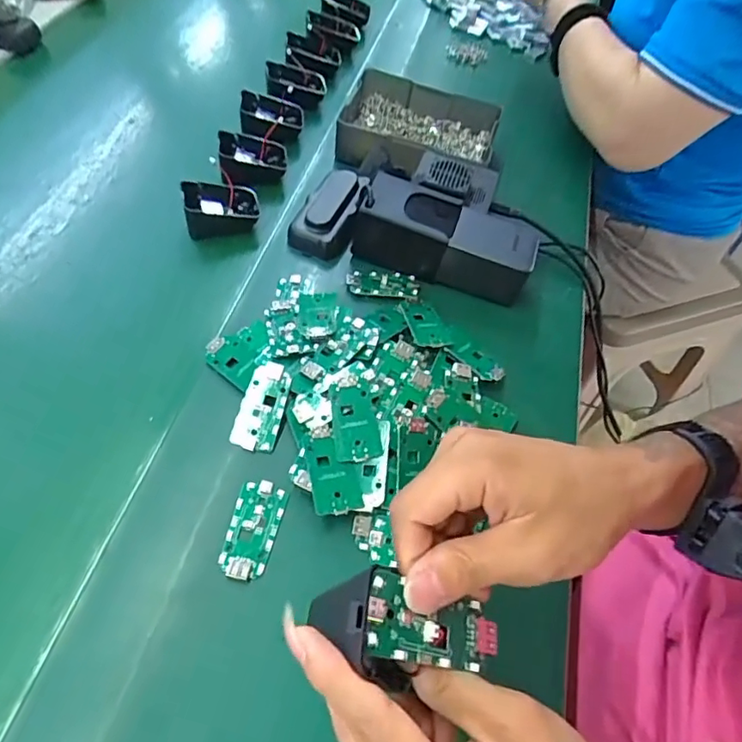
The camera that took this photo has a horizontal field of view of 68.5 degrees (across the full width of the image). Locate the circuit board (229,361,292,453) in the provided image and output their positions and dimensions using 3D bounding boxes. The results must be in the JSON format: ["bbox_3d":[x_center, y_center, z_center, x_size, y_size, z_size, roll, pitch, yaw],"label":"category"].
[{"bbox_3d":[-0.079,0.025,0.398,0.030,0.005,0.064,13,73,5],"label":"circuit board"}]

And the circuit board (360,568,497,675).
[{"bbox_3d":[0.025,0.107,0.230,0.061,0.012,0.031,22,52,-21],"label":"circuit board"}]

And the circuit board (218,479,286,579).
[{"bbox_3d":[-0.077,0.104,0.358,0.031,0.004,0.064,10,55,3],"label":"circuit board"}]

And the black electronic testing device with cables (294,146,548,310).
[{"bbox_3d":[0.045,-0.154,0.508,0.216,0.055,0.140,12,55,4],"label":"black electronic testing device with cables"}]

